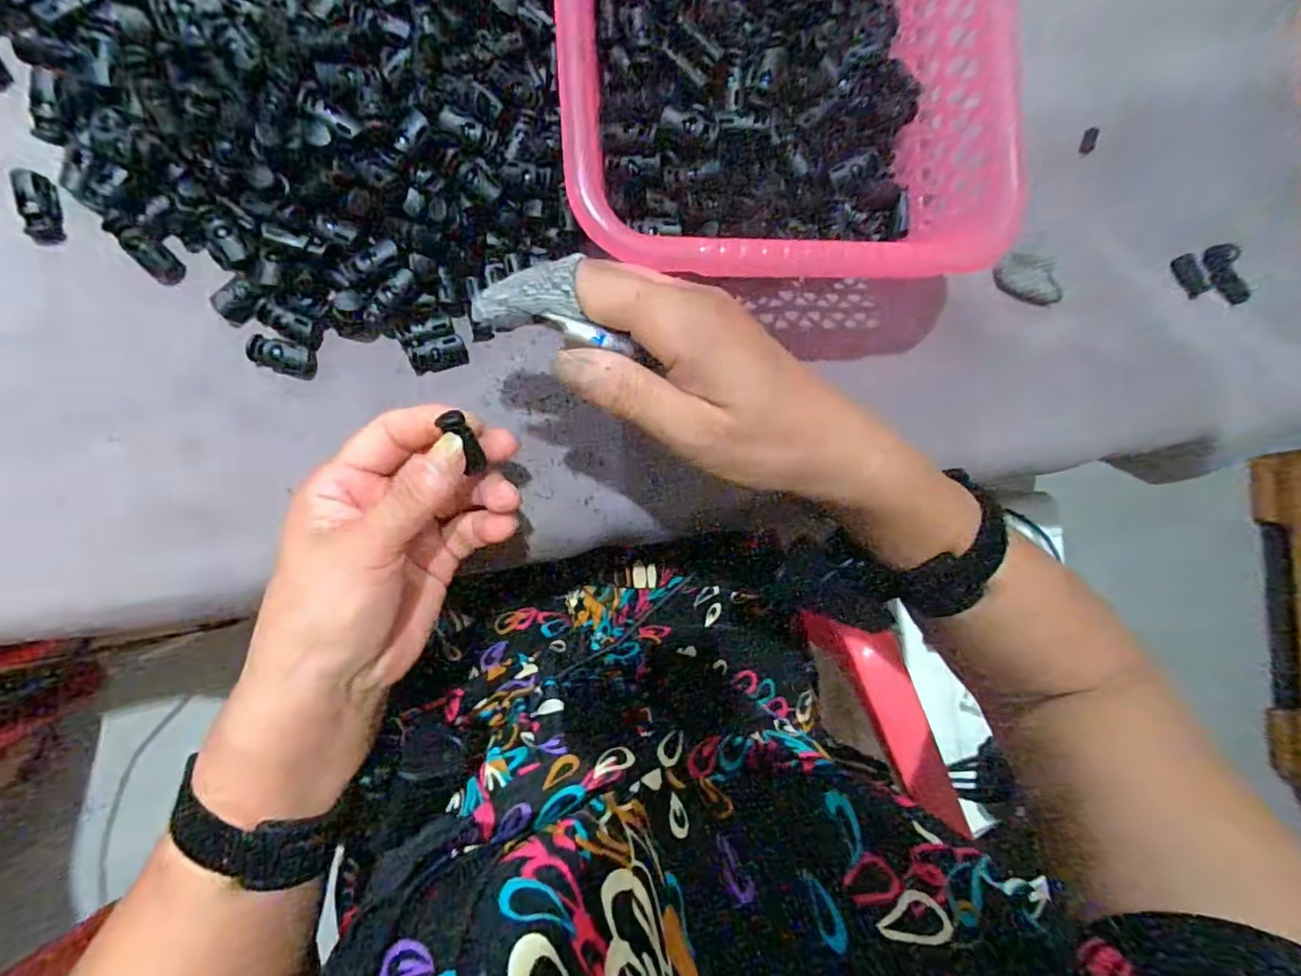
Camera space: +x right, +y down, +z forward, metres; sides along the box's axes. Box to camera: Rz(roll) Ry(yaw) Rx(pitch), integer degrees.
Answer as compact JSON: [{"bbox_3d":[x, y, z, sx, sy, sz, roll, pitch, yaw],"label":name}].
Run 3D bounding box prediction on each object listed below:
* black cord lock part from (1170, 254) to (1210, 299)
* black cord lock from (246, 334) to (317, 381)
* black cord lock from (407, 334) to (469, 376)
[{"bbox_3d":[0.365,-0.143,0.392,0.007,0.014,0.029,-20,80,-8],"label":"black cord lock part"},{"bbox_3d":[-0.177,-0.063,0.278,0.028,0.007,0.015,18,88,-11],"label":"black cord lock"},{"bbox_3d":[-0.107,-0.067,0.293,0.027,0.013,0.015,-15,94,-10],"label":"black cord lock"}]

